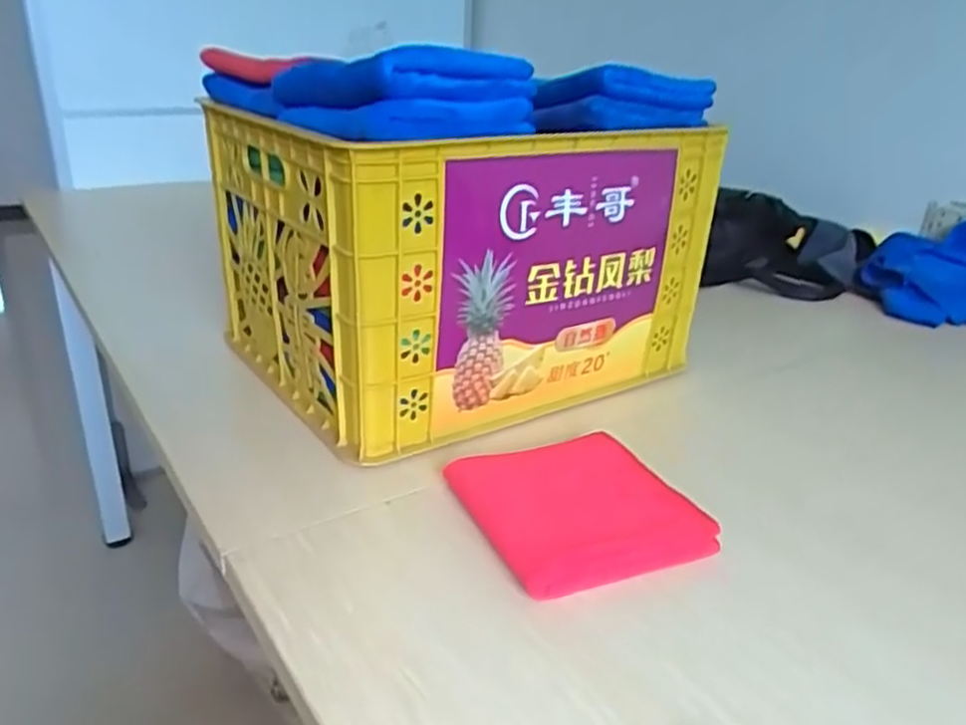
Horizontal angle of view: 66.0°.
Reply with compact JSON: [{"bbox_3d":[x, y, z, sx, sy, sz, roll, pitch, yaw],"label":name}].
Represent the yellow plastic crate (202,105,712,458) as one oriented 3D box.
[{"bbox_3d":[-0.032,-0.136,0.864,0.459,0.278,0.372,-17,30,-38],"label":"yellow plastic crate"}]

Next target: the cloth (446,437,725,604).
[{"bbox_3d":[0.074,0.114,0.612,0.160,0.025,0.176,-8,26,-23],"label":"cloth"}]

